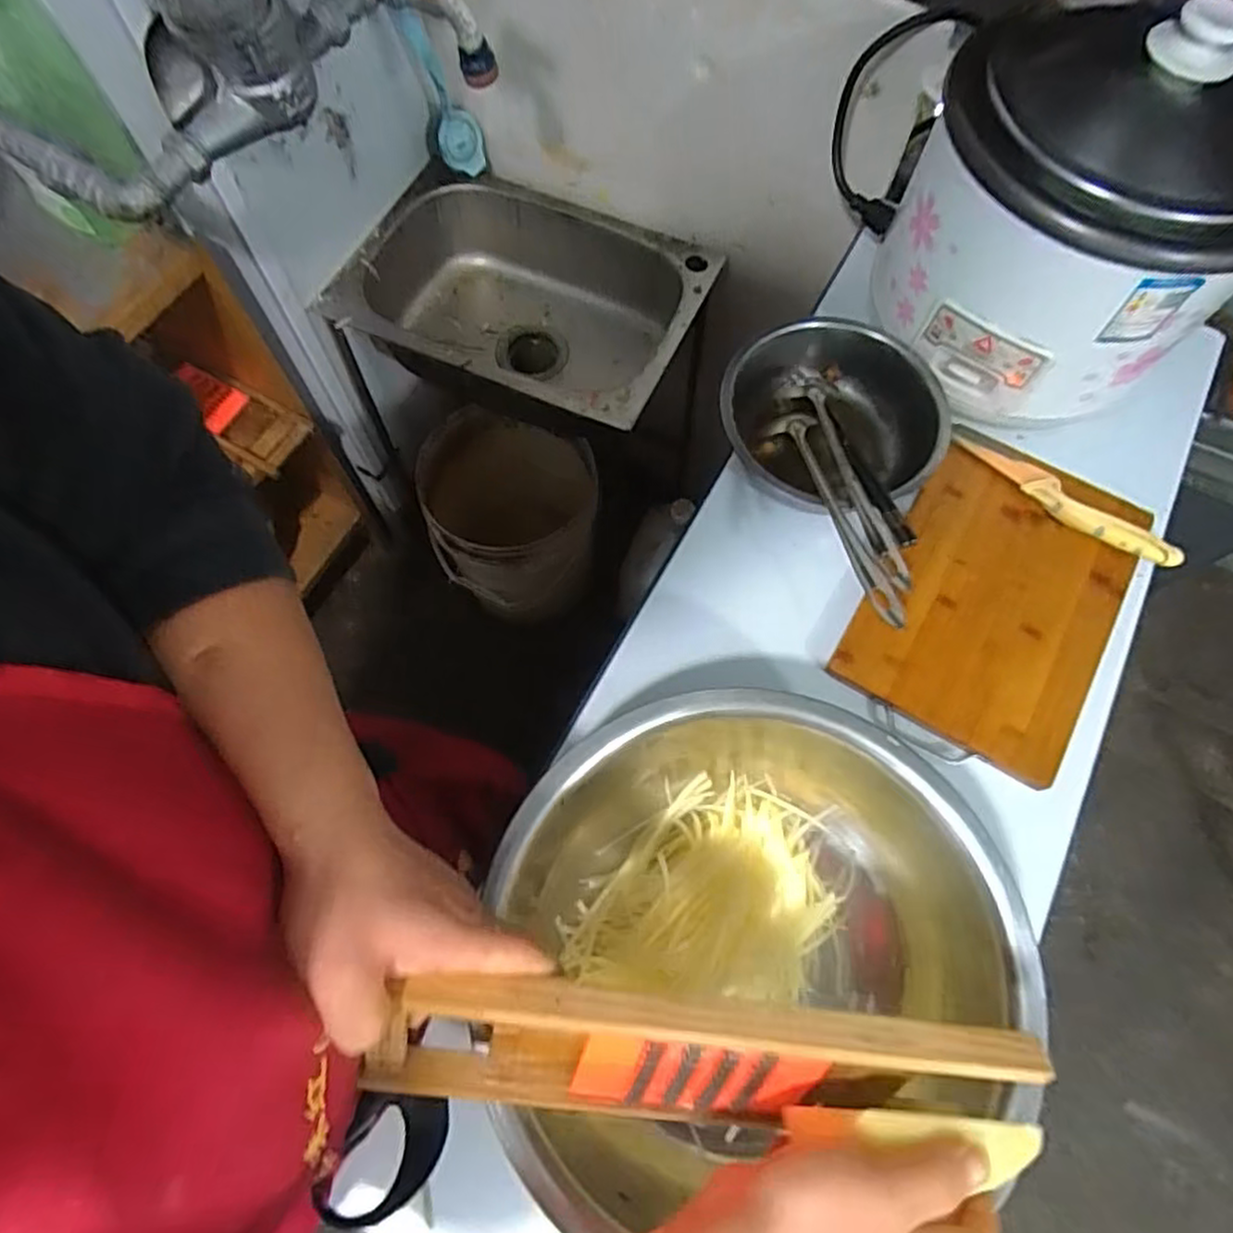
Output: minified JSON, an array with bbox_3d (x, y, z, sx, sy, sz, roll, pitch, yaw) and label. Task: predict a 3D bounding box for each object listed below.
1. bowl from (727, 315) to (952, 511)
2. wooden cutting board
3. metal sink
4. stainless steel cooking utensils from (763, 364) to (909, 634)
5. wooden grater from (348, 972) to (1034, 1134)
[{"bbox_3d":[0.202,-0.185,0.688,0.179,0.101,0.201,-39,76,-14],"label":"bowl"},{"bbox_3d":[0.347,-0.018,0.654,0.200,0.024,0.293,32,73,10],"label":"wooden cutting board"},{"bbox_3d":[-0.118,-0.415,1.025,0.432,0.179,0.327,24,71,7],"label":"metal sink"},{"bbox_3d":[0.196,-0.118,0.633,0.072,0.065,0.282,-18,72,-8],"label":"stainless steel cooking utensils"},{"bbox_3d":[0.041,0.229,0.369,0.324,0.103,0.017,8,33,-4],"label":"wooden grater"}]

